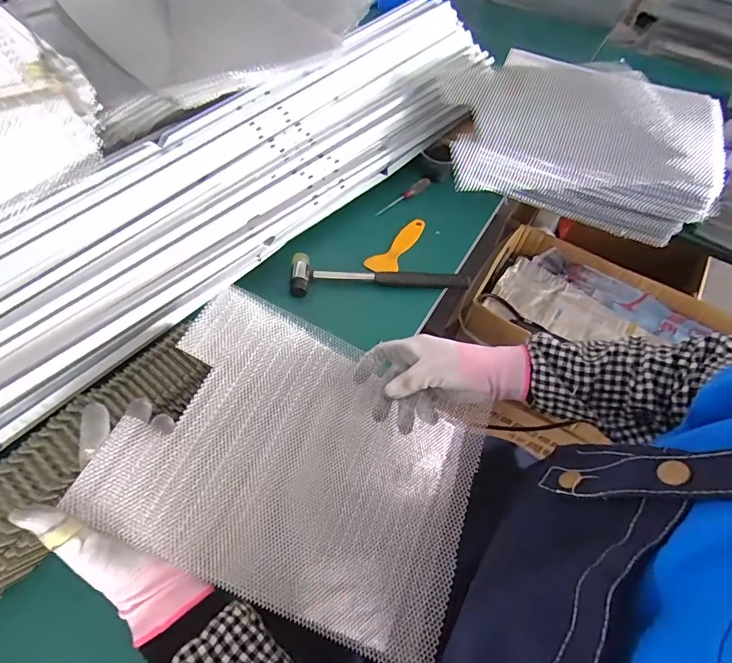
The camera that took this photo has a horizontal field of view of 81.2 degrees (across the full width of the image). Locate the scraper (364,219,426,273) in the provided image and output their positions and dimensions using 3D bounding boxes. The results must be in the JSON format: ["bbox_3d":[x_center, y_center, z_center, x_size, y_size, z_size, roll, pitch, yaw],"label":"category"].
[{"bbox_3d":[0.050,-0.130,0.649,0.044,0.010,0.129,31,60,14],"label":"scraper"}]

